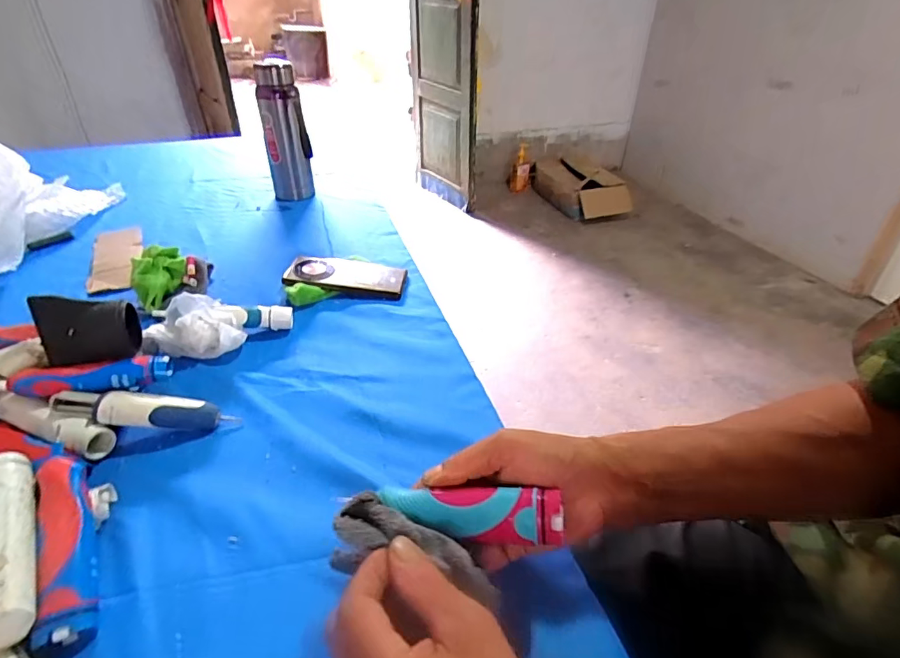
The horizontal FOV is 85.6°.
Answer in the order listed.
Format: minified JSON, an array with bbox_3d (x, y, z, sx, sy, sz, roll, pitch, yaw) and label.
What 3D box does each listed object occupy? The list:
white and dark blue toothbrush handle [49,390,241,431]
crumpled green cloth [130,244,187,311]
[{"bbox_3d":[-0.280,0.073,0.448,0.150,0.024,0.028,9,34,-14],"label":"white and dark blue toothbrush handle"},{"bbox_3d":[-0.383,-0.067,0.647,0.066,0.056,0.091,-18,40,-25],"label":"crumpled green cloth"}]

